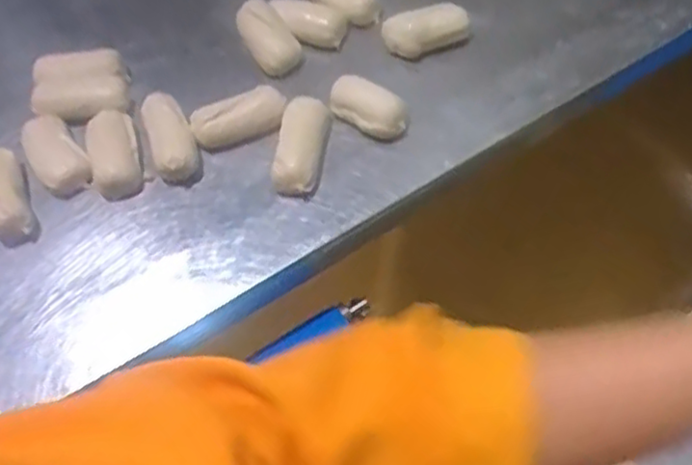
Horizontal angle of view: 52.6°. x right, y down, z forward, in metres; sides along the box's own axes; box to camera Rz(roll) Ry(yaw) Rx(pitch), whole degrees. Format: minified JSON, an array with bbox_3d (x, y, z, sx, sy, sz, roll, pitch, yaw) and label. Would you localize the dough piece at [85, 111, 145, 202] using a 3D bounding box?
[{"bbox_3d":[-0.219,-0.075,0.667,0.044,0.053,0.067,-9,60,-1],"label":"dough piece"}]

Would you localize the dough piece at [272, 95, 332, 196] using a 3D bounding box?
[{"bbox_3d":[-0.041,-0.080,0.667,0.041,0.042,0.094,9,61,9],"label":"dough piece"}]

